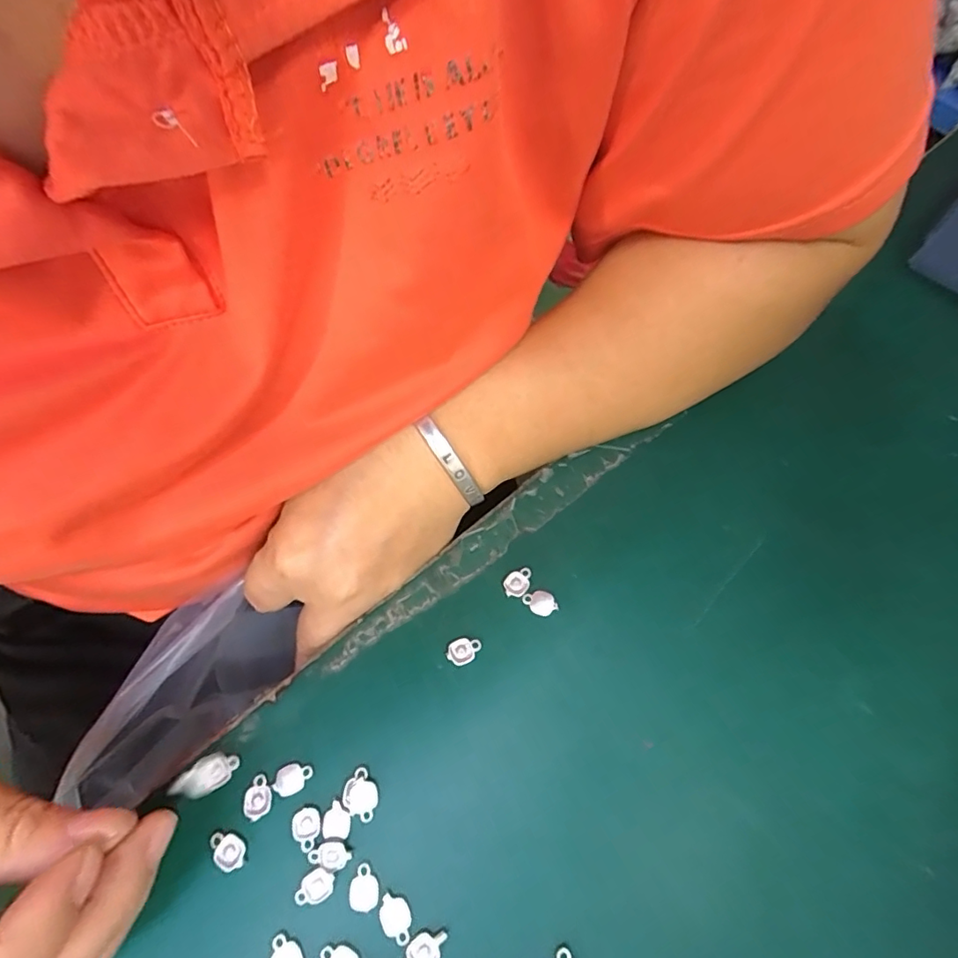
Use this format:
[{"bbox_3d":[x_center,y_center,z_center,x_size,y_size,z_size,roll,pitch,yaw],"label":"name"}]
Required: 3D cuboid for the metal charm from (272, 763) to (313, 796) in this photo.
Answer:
[{"bbox_3d":[-0.069,0.111,0.191,0.014,0.004,0.010,-18,67,-7],"label":"metal charm"}]

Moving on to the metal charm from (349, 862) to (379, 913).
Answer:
[{"bbox_3d":[-0.040,0.141,0.177,0.010,0.004,0.013,-11,66,-4],"label":"metal charm"}]

